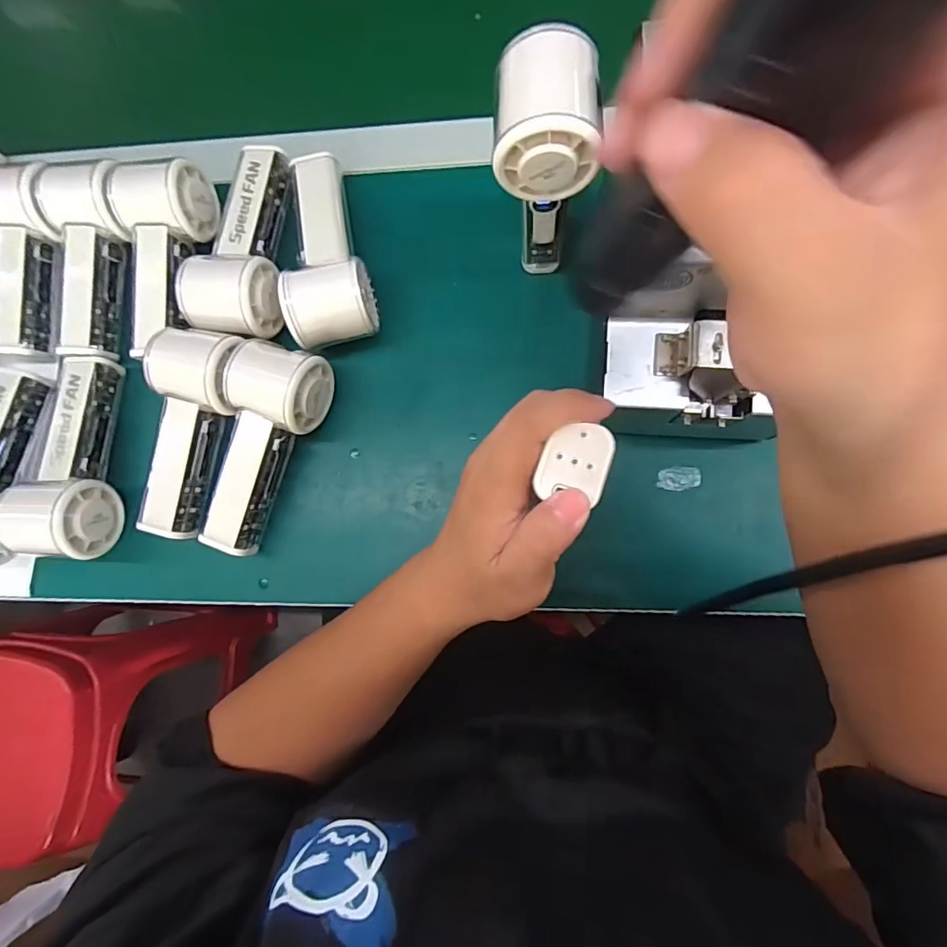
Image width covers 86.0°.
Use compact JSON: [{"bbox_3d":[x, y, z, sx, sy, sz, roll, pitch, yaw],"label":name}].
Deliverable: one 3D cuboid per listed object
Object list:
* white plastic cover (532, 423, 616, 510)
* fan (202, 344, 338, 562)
[{"bbox_3d":[0.046,-0.005,0.224,0.029,0.004,0.035,17,84,8],"label":"white plastic cover"},{"bbox_3d":[-0.163,-0.021,0.385,0.063,0.057,0.157,23,100,9],"label":"fan"}]

